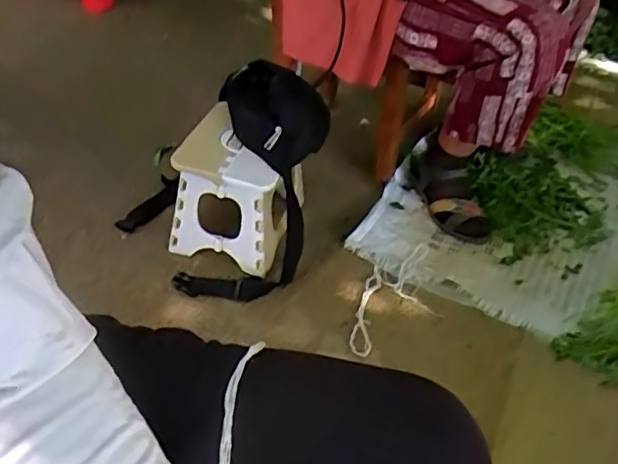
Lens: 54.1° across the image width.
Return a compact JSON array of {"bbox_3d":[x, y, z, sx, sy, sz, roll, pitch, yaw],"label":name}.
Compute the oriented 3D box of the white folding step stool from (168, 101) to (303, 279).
[{"bbox_3d":[-0.126,-0.068,1.096,0.192,0.210,0.200,17,42,10],"label":"white folding step stool"}]

